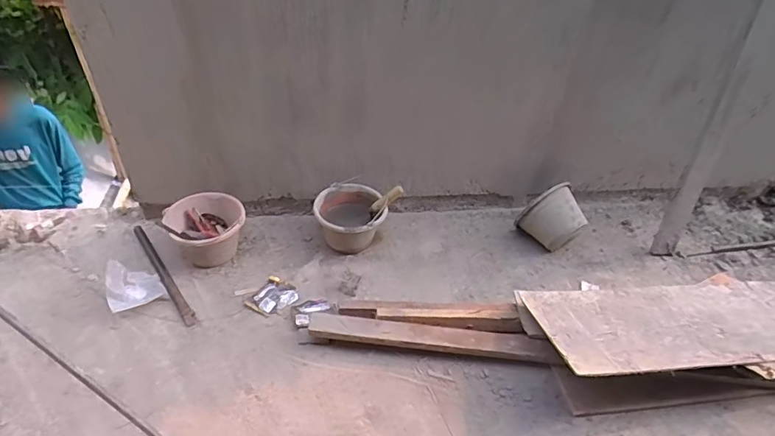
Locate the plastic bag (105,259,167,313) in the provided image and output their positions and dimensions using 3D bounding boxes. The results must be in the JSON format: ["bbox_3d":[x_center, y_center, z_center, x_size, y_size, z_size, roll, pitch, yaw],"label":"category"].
[{"bbox_3d":[-0.727,0.189,1.342,0.144,0.118,0.135,-22,48,-28],"label":"plastic bag"}]

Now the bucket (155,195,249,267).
[{"bbox_3d":[-0.581,0.038,1.508,0.236,0.162,0.190,4,41,-2],"label":"bucket"}]

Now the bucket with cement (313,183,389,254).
[{"bbox_3d":[-0.125,0.013,1.592,0.235,0.162,0.230,3,41,-3],"label":"bucket with cement"}]

